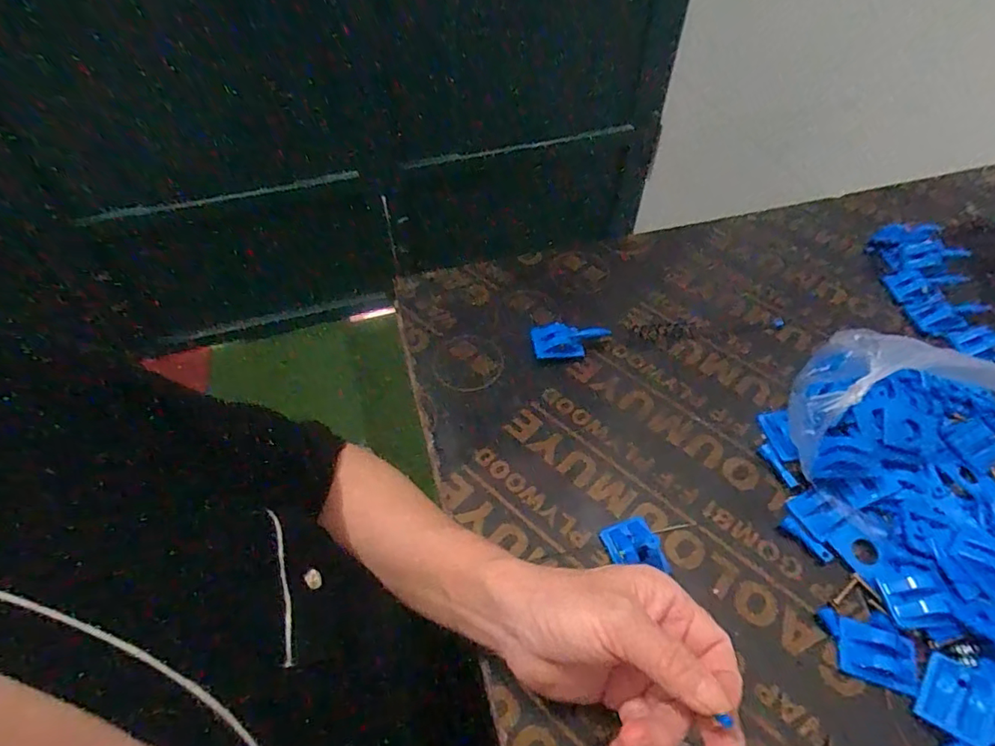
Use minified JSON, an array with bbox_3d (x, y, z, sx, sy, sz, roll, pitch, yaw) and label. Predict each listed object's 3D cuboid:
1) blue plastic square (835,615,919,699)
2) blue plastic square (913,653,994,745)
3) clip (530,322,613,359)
[{"bbox_3d":[0.240,0.178,0.341,0.041,0.006,0.034,18,55,14],"label":"blue plastic square"},{"bbox_3d":[0.276,0.195,0.323,0.038,0.005,0.041,27,57,20],"label":"blue plastic square"},{"bbox_3d":[0.067,-0.029,0.493,0.070,0.016,0.029,-3,52,-1],"label":"clip"}]

